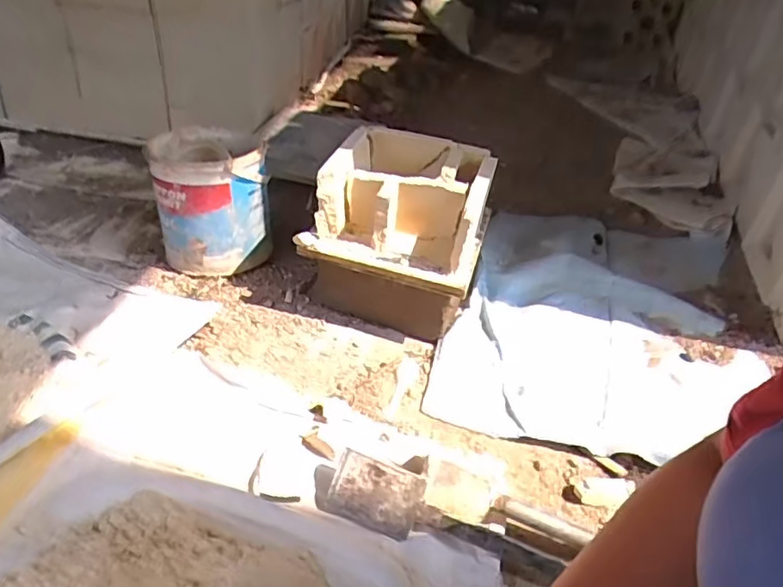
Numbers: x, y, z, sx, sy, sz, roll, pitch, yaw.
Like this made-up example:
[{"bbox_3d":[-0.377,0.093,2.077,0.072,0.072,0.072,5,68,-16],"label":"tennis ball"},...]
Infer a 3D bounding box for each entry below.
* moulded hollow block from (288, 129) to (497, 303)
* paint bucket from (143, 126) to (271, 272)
[{"bbox_3d":[0.018,-0.132,0.825,0.231,0.132,0.222,12,35,12],"label":"moulded hollow block"},{"bbox_3d":[-0.291,-0.155,0.930,0.170,0.188,0.195,-4,38,-16],"label":"paint bucket"}]

